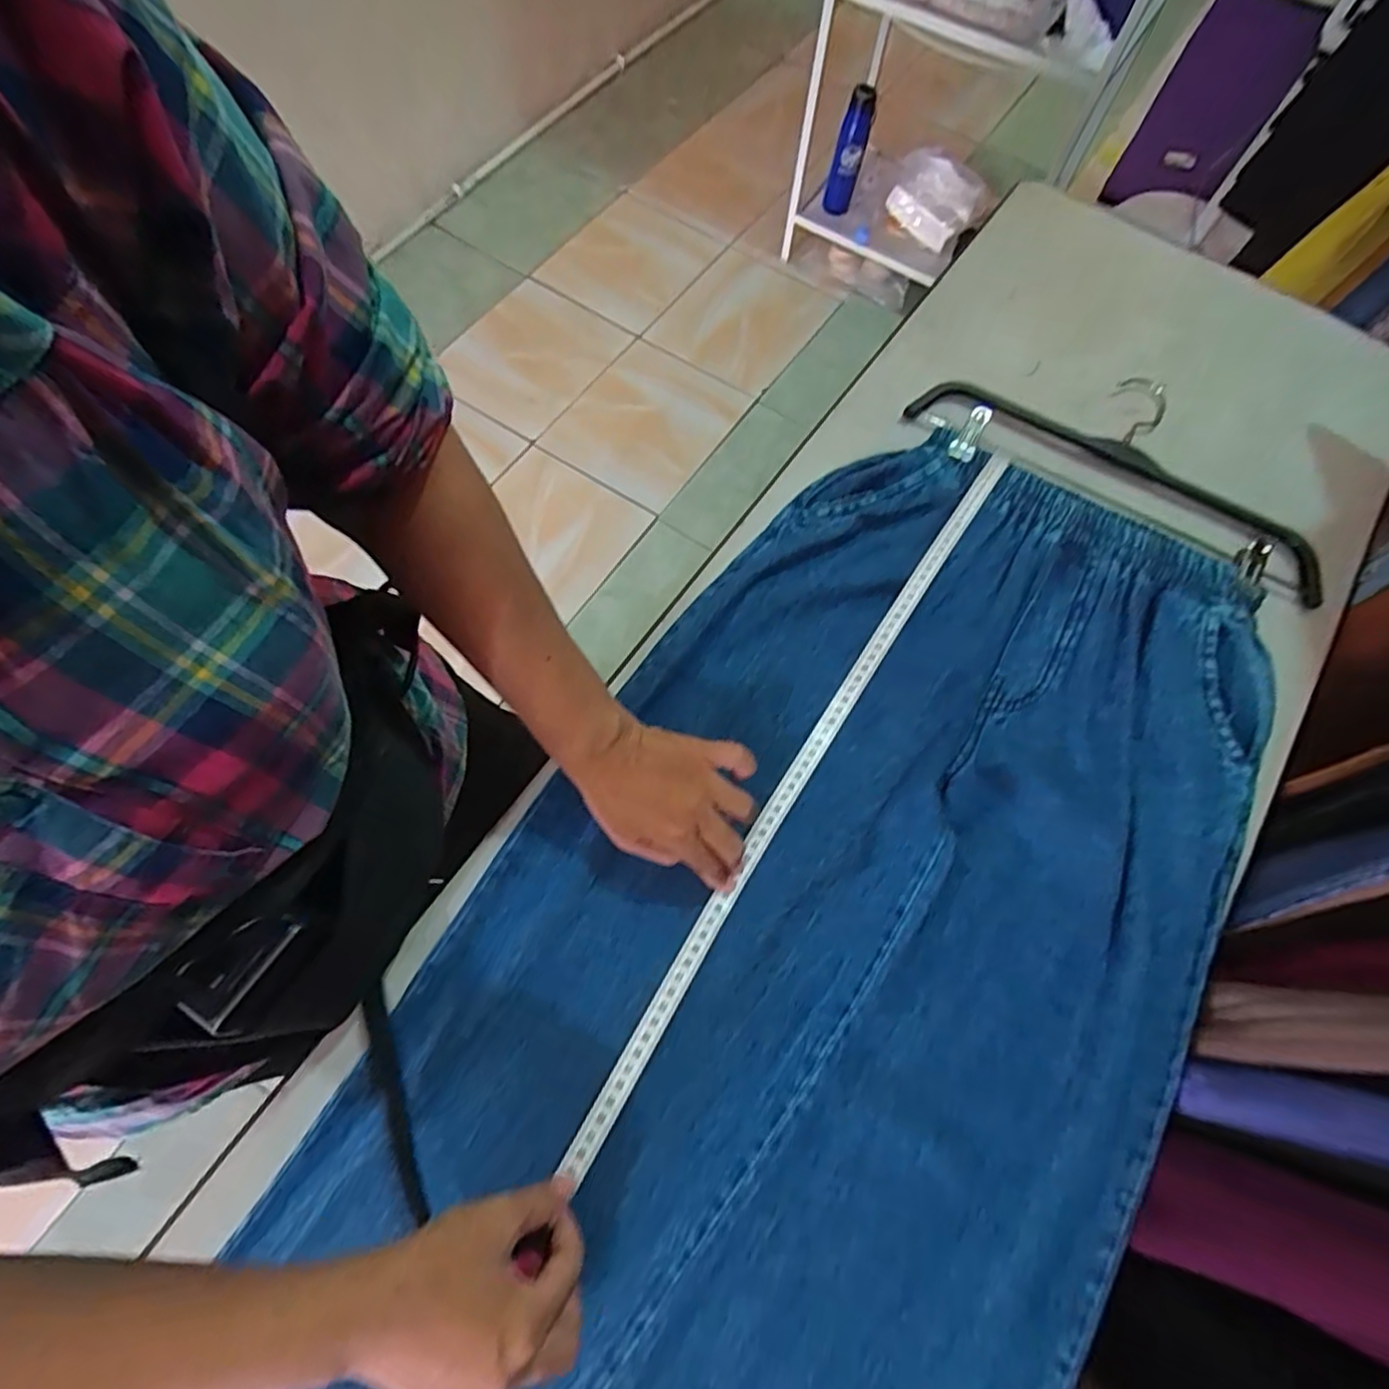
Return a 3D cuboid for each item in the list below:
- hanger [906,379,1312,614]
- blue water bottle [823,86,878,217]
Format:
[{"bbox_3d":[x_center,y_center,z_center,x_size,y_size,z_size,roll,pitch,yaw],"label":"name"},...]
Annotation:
[{"bbox_3d":[0.373,-0.216,0.587,0.359,0.024,0.159,25,70,7],"label":"hanger"},{"bbox_3d":[0.353,-1.232,1.526,0.072,0.273,0.076,15,69,3],"label":"blue water bottle"}]

